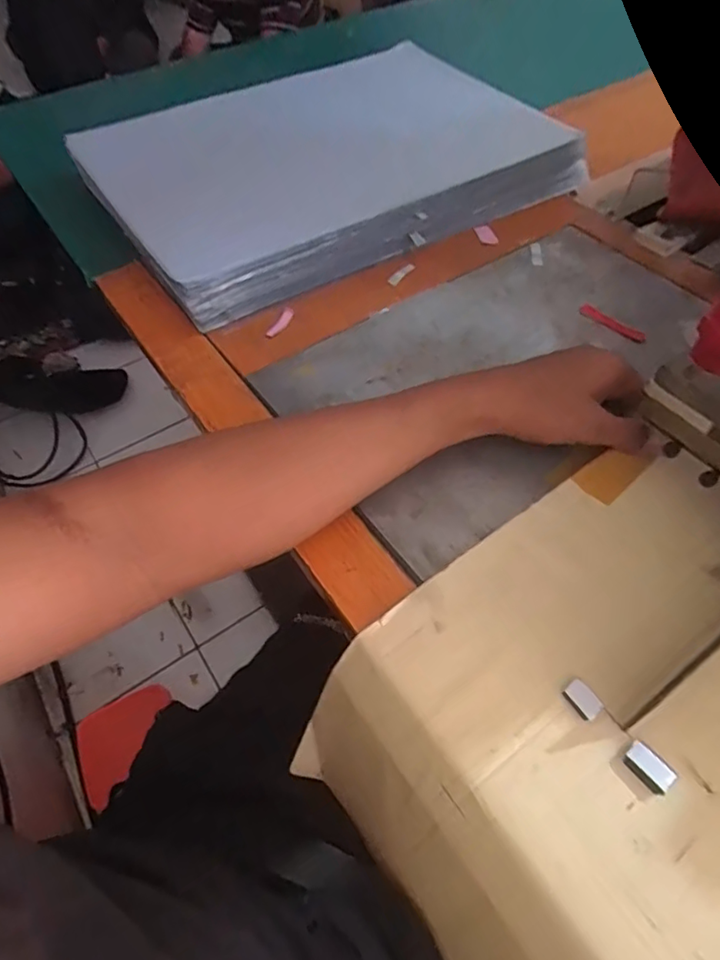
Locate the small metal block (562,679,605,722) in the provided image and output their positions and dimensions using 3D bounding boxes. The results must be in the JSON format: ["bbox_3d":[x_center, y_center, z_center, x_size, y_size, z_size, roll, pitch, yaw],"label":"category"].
[{"bbox_3d":[0.123,0.121,0.314,0.013,0.005,0.020,-27,57,-17],"label":"small metal block"}]

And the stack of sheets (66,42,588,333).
[{"bbox_3d":[-0.042,-0.367,0.648,0.474,0.063,0.362,-28,57,-18],"label":"stack of sheets"}]

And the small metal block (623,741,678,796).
[{"bbox_3d":[0.149,0.148,0.293,0.016,0.009,0.023,-32,58,-20],"label":"small metal block"}]

